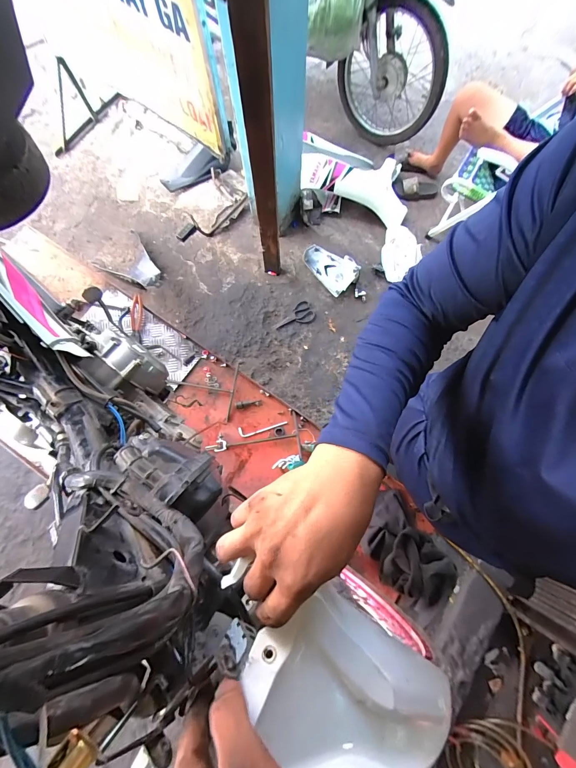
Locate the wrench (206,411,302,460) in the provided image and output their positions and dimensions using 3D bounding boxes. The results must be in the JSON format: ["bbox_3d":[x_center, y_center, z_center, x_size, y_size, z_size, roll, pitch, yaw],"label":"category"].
[{"bbox_3d":[-0.108,0.174,0.970,0.289,0.018,0.144,-6,79,-2],"label":"wrench"}]

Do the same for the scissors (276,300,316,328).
[{"bbox_3d":[0.027,-0.318,1.500,0.195,0.015,0.106,-28,80,-6],"label":"scissors"}]

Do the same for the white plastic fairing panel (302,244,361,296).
[{"bbox_3d":[0.207,-0.585,1.523,0.169,0.065,0.276,-38,82,-8],"label":"white plastic fairing panel"}]

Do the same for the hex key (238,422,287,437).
[{"bbox_3d":[-0.079,0.139,0.989,0.154,0.006,0.031,-12,79,-3],"label":"hex key"}]

